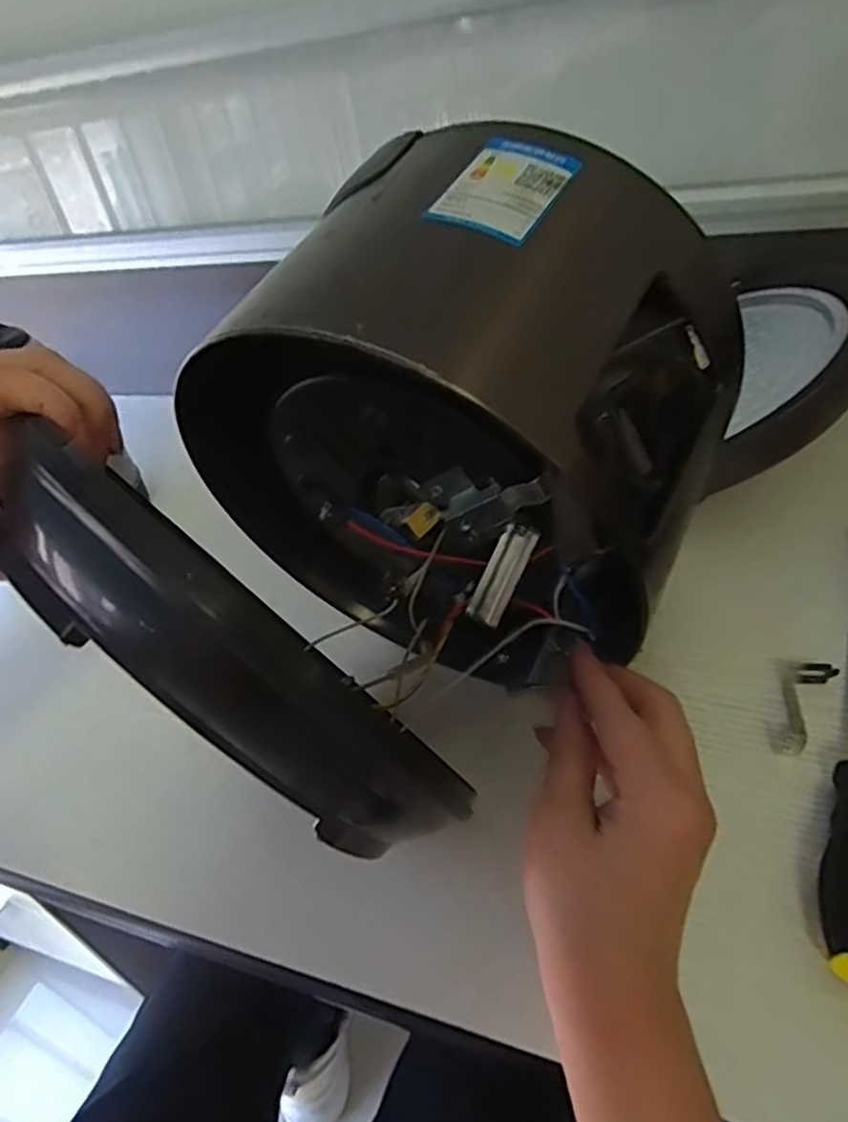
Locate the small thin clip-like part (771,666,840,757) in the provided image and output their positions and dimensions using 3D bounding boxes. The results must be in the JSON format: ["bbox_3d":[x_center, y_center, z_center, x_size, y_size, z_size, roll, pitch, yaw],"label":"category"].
[{"bbox_3d":[0.210,0.079,0.372,0.022,0.011,0.065,22,49,35],"label":"small thin clip-like part"}]

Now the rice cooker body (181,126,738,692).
[{"bbox_3d":[0.021,-0.086,0.345,0.233,0.210,0.203,24,47,31],"label":"rice cooker body"}]

